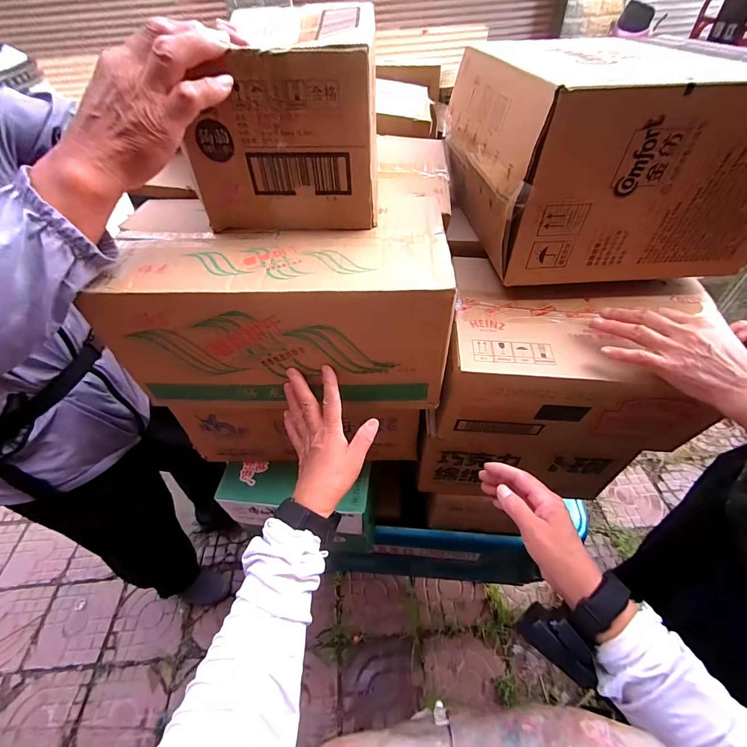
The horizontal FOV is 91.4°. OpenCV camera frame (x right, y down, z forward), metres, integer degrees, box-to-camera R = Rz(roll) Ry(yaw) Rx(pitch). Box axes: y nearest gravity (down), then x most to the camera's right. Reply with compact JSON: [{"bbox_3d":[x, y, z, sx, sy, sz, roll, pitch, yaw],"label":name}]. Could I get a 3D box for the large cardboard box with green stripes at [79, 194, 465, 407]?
[{"bbox_3d":[-0.100,-0.091,0.480,0.373,0.178,0.194,1,47,5],"label":"large cardboard box with green stripes"}]

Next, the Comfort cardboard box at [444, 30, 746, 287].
[{"bbox_3d":[0.319,-0.328,0.538,0.357,0.222,0.344,-5,47,-1],"label":"Comfort cardboard box"}]

